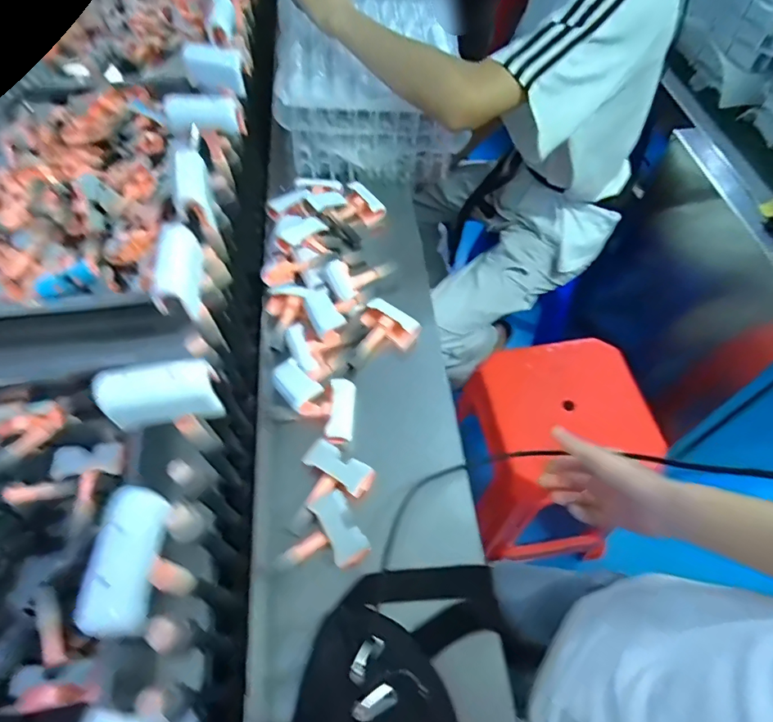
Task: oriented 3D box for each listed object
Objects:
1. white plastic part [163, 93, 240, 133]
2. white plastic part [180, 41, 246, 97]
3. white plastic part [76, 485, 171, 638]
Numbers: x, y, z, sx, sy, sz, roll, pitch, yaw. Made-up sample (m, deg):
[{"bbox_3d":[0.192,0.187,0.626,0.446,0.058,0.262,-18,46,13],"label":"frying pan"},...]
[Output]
[{"bbox_3d":[-0.202,-0.273,0.531,0.074,0.031,0.022,0,53,-14],"label":"white plastic part"},{"bbox_3d":[-0.215,-0.360,0.602,0.077,0.044,0.033,14,56,11],"label":"white plastic part"},{"bbox_3d":[-0.160,0.119,0.292,0.024,0.040,0.079,-21,50,34],"label":"white plastic part"}]

